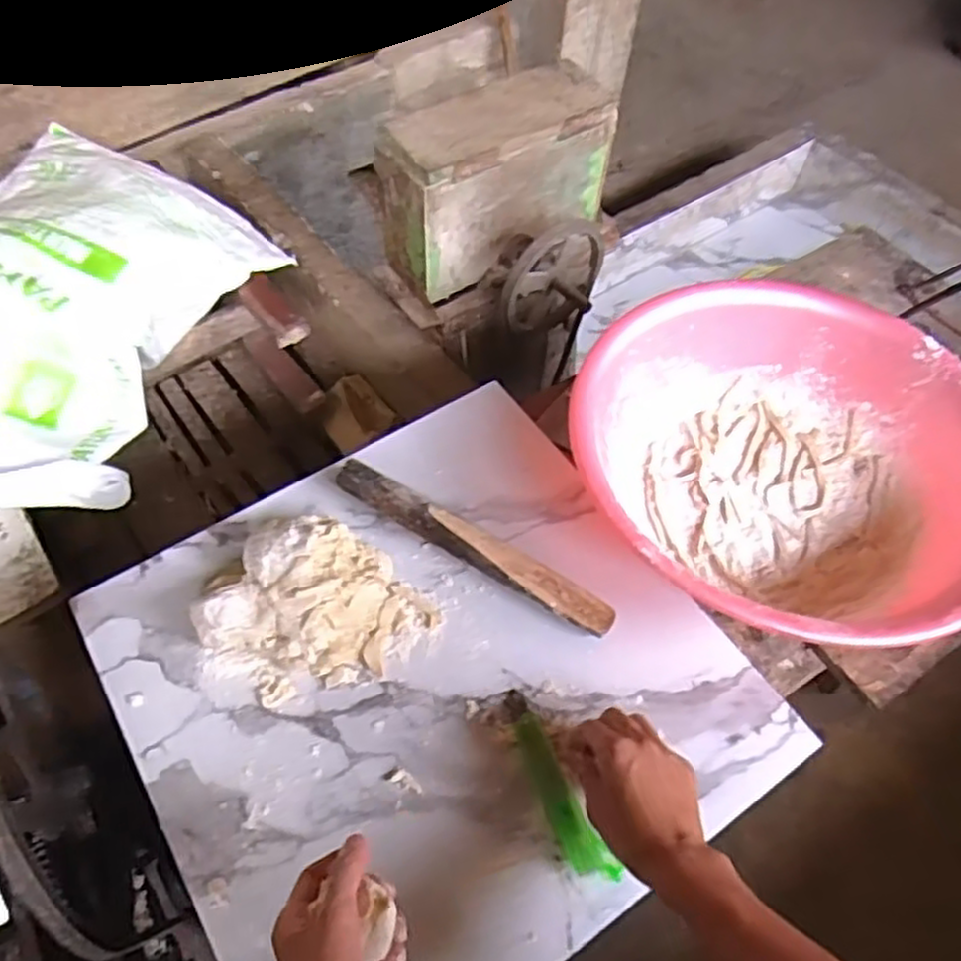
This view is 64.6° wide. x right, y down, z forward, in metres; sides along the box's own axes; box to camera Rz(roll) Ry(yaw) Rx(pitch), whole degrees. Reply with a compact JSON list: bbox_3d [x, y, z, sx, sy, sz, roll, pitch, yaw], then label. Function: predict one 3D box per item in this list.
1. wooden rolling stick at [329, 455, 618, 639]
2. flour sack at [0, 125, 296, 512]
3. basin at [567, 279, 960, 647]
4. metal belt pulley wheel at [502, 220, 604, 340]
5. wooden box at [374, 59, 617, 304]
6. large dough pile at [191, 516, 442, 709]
[{"bbox_3d":[-0.011,0.059,0.729,0.300,0.023,0.031,29,63,16],"label":"wooden rolling stick"},{"bbox_3d":[-0.603,-0.231,1.066,0.419,0.198,0.680,14,60,8],"label":"flour sack"},{"bbox_3d":[0.300,-0.014,0.757,0.393,0.134,0.396,0,59,0],"label":"basin"},{"bbox_3d":[0.121,-0.299,1.164,0.191,0.188,0.057,-49,63,17],"label":"metal belt pulley wheel"},{"bbox_3d":[0.027,-0.462,1.150,0.354,0.216,0.130,-30,63,-17],"label":"wooden box"},{"bbox_3d":[-0.153,0.107,0.688,0.211,0.065,0.155,-13,56,-11],"label":"large dough pile"}]

